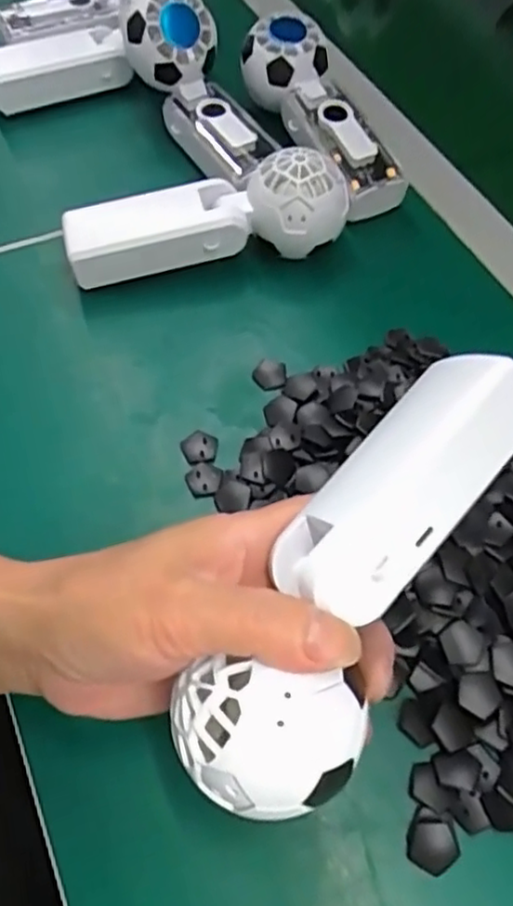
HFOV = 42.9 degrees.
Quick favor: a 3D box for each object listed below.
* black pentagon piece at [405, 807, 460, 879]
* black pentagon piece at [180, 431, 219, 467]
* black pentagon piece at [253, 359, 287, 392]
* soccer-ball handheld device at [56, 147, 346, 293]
[{"bbox_3d":[0.069,0.153,0.255,0.020,0.004,0.019,24,62,13],"label":"black pentagon piece"},{"bbox_3d":[-0.029,-0.003,0.344,0.020,0.004,0.019,-19,61,-12],"label":"black pentagon piece"},{"bbox_3d":[0.008,-0.045,0.371,0.018,0.004,0.019,-9,60,-7],"label":"black pentagon piece"},{"bbox_3d":[-0.030,-0.141,0.394,0.164,0.057,0.046,-9,60,-6],"label":"soccer-ball handheld device"}]

